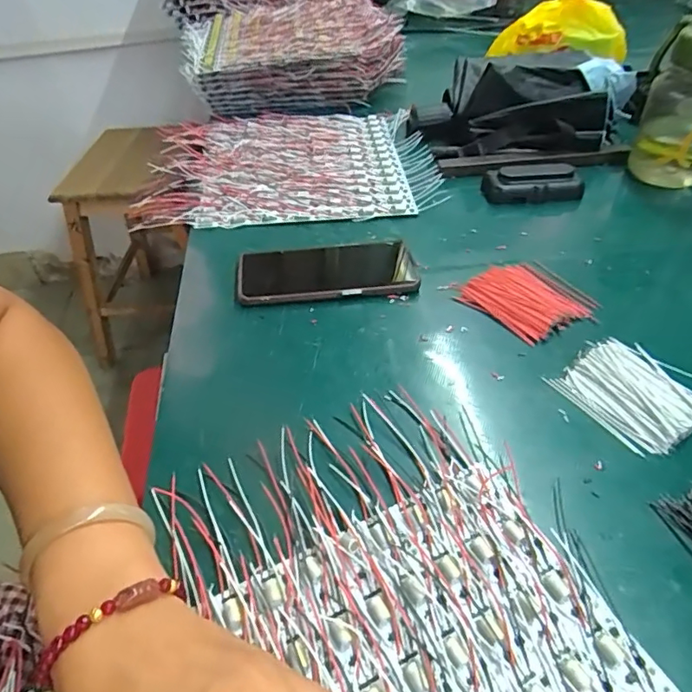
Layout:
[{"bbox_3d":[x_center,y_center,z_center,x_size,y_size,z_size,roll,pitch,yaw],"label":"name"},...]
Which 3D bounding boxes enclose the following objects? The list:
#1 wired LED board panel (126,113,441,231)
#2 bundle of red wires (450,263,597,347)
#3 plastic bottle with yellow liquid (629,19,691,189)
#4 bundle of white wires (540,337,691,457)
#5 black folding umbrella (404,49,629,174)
[{"bbox_3d":[-0.077,-0.236,0.664,0.338,0.009,0.301,-10,49,-2],"label":"wired LED board panel"},{"bbox_3d":[0.157,-0.042,0.458,0.079,0.015,0.094,-34,54,-21],"label":"bundle of red wires"},{"bbox_3d":[0.364,-0.258,0.554,0.088,0.163,0.077,21,51,23],"label":"plastic bottle with yellow liquid"},{"bbox_3d":[0.211,0.028,0.379,0.093,0.014,0.088,-30,53,-18],"label":"bundle of white wires"},{"bbox_3d":[0.208,-0.282,0.645,0.257,0.091,0.156,1,46,6],"label":"black folding umbrella"}]

